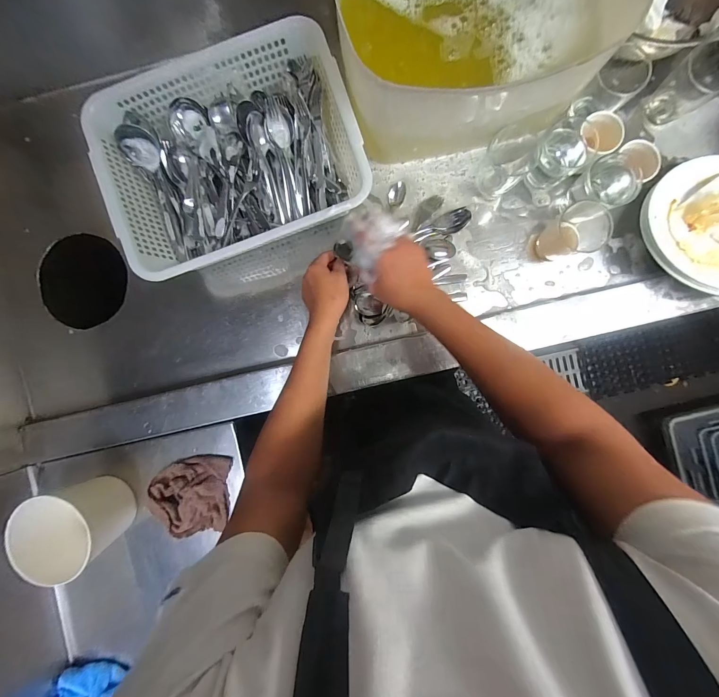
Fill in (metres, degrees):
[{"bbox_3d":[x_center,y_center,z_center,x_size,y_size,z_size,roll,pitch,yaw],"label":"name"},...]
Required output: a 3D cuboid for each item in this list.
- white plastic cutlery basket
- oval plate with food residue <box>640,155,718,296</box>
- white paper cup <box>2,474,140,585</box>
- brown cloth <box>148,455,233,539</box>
[{"bbox_3d":[-0.202,-0.305,0.513,0.382,0.090,0.315,-18,90,2],"label":"white plastic cutlery basket"},{"bbox_3d":[0.580,-0.196,0.504,0.223,0.050,0.223,-23,90,2],"label":"oval plate with food residue"},{"bbox_3d":[-0.466,0.287,0.524,0.120,0.111,0.127,-22,90,2],"label":"white paper cup"},{"bbox_3d":[-0.296,0.260,0.563,0.130,0.025,0.135,1,91,2],"label":"brown cloth"}]

